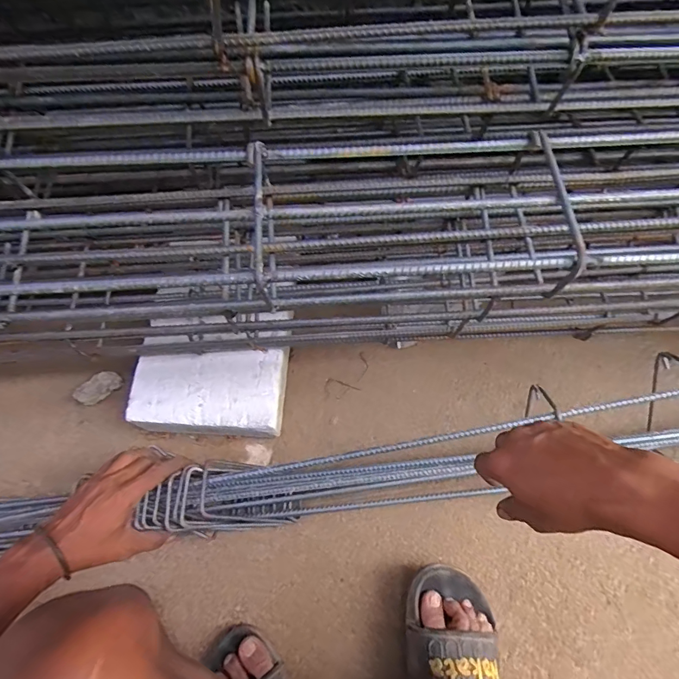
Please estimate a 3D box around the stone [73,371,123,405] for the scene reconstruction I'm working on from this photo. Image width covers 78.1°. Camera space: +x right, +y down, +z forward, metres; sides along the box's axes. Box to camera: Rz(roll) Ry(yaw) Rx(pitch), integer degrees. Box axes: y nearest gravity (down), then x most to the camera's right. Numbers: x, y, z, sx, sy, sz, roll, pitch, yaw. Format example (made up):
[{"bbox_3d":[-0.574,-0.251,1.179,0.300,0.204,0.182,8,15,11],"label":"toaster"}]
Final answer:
[{"bbox_3d":[-0.365,0.074,0.638,0.067,0.022,0.033,-37,71,-14],"label":"stone"}]

